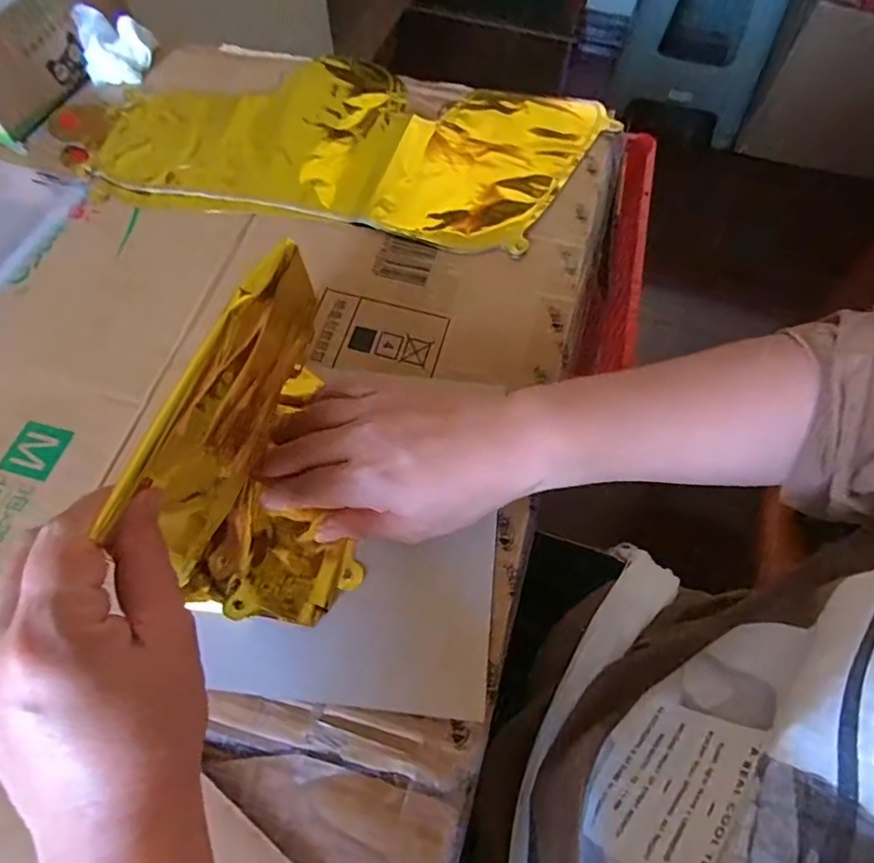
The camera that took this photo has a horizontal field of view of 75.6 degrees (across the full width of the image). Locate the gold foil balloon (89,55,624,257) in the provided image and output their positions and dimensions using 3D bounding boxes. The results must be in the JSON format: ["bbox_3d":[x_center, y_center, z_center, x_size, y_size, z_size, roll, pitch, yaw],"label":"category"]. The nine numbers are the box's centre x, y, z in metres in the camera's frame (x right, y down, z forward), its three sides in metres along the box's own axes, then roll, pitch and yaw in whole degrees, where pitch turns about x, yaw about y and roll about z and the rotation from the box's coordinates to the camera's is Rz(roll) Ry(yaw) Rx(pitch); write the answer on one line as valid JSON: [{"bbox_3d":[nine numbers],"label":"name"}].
[{"bbox_3d":[-0.070,-0.237,0.450,0.383,0.014,0.188,10,65,5],"label":"gold foil balloon"}]

